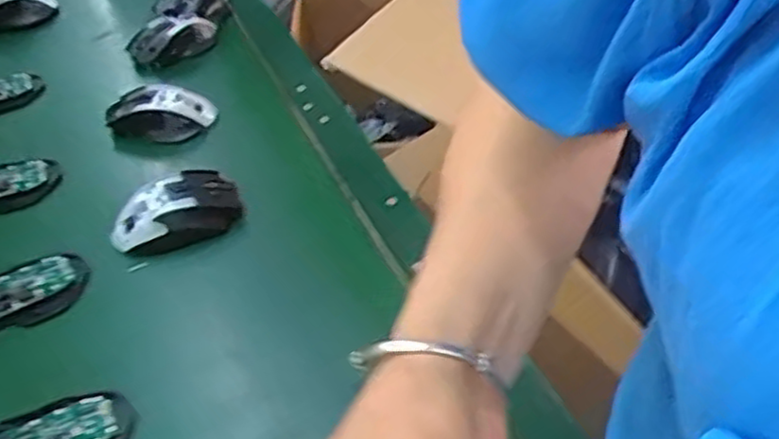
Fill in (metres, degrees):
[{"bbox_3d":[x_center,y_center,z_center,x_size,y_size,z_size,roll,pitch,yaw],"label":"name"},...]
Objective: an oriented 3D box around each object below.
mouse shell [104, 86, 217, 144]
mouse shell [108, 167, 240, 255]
[{"bbox_3d":[-0.252,-0.116,0.798,0.116,0.037,0.069,-5,43,-2],"label":"mouse shell"},{"bbox_3d":[-0.197,-0.008,0.674,0.118,0.036,0.073,-23,47,-19],"label":"mouse shell"}]

